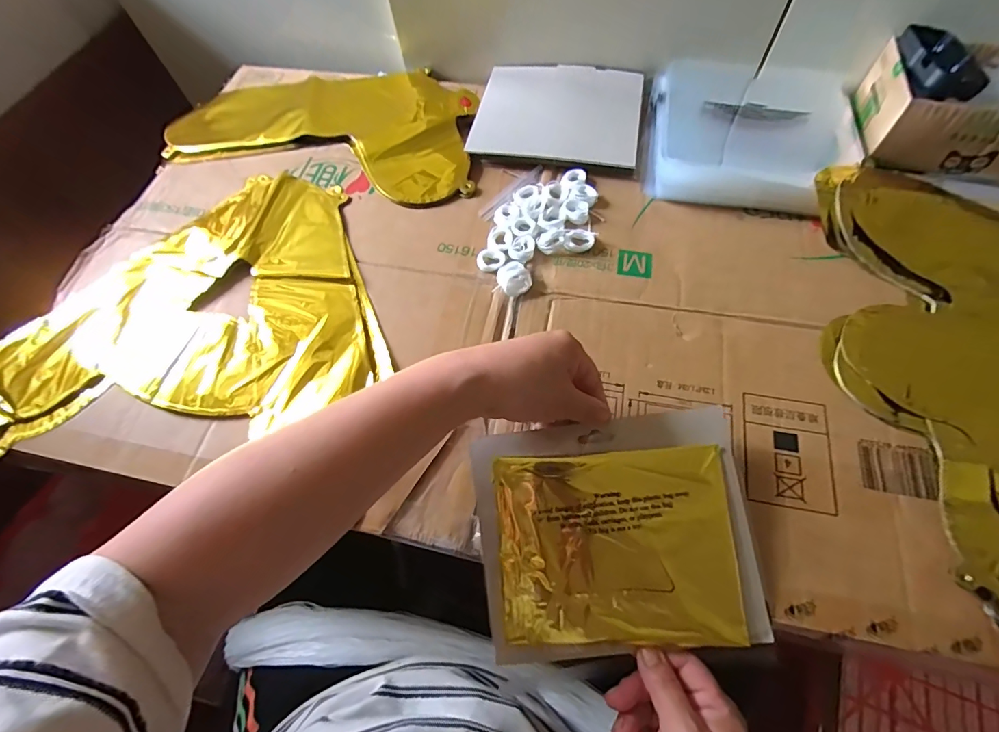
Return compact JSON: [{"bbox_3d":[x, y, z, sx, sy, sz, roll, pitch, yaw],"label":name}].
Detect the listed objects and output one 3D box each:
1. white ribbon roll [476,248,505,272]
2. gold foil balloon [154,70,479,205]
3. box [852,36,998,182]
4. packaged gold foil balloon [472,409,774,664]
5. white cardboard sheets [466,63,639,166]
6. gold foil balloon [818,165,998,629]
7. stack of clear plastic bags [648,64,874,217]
[{"bbox_3d":[-0.009,-0.107,0.446,0.029,0.009,0.025,22,65,13],"label":"white ribbon roll"},{"bbox_3d":[-0.211,-0.317,0.557,0.394,0.016,0.230,11,63,7],"label":"gold foil balloon"},{"bbox_3d":[0.498,-0.272,0.464,0.188,0.064,0.140,10,63,7],"label":"box"},{"bbox_3d":[0.083,0.123,0.322,0.190,0.012,0.161,-8,79,4],"label":"packaged gold foil balloon"},{"bbox_3d":[0.073,-0.314,0.544,0.193,0.014,0.171,8,63,6],"label":"white cardboard sheets"},{"bbox_3d":[0.396,0.001,0.362,0.217,0.031,0.450,10,63,7],"label":"gold foil balloon"},{"bbox_3d":[0.293,-0.276,0.507,0.229,0.030,0.246,12,63,8],"label":"stack of clear plastic bags"}]

